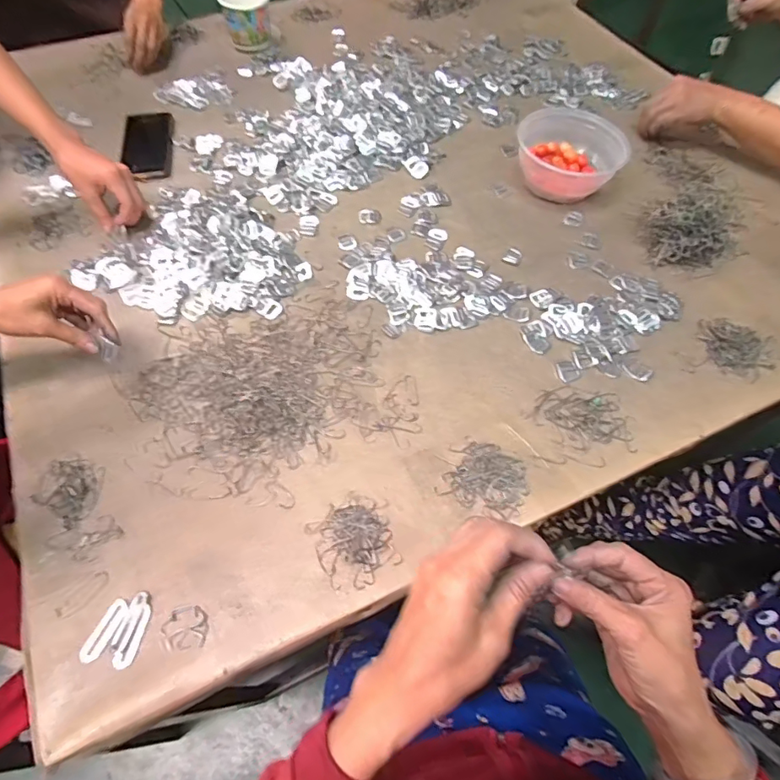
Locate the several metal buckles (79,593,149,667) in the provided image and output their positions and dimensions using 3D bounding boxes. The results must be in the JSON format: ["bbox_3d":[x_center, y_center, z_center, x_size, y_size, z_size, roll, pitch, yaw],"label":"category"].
[{"bbox_3d":[-0.249,0.219,0.453,0.046,0.004,0.061,12,61,6],"label":"several metal buckles"}]

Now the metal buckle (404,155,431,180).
[{"bbox_3d":[0.043,-0.358,0.782,0.028,0.009,0.045,-31,65,-17],"label":"metal buckle"}]

